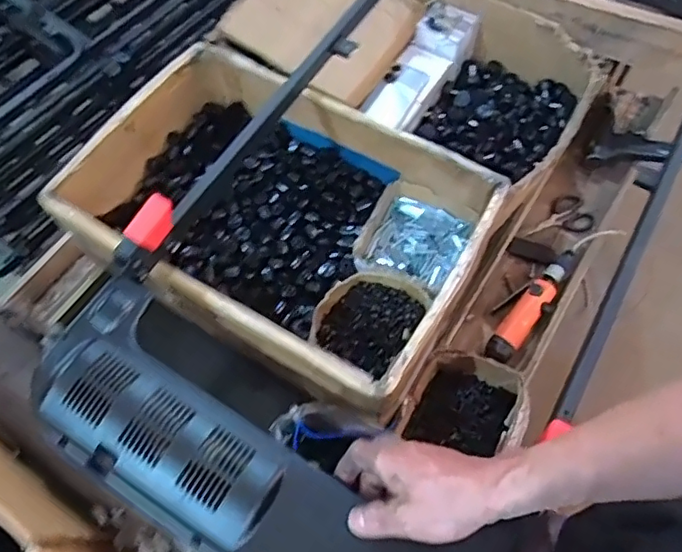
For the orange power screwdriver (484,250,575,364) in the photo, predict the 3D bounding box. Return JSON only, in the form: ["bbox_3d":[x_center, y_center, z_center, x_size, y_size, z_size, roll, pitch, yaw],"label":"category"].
[{"bbox_3d":[0.287,0.043,0.871,0.051,0.035,0.212,34,69,17],"label":"orange power screwdriver"}]

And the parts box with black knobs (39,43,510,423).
[{"bbox_3d":[-0.087,-0.076,0.818,0.532,0.162,0.351,29,67,15],"label":"parts box with black knobs"}]

